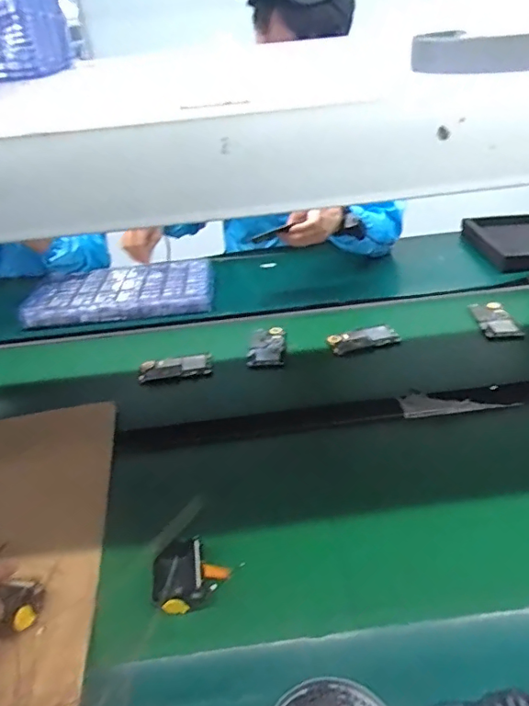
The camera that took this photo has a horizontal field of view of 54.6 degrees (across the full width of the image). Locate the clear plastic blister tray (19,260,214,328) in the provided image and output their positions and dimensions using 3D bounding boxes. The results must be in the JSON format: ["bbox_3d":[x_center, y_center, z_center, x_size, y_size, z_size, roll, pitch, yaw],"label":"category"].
[{"bbox_3d":[-0.329,-0.143,1.175,0.417,0.040,0.209,-6,37,1],"label":"clear plastic blister tray"}]

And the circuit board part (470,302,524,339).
[{"bbox_3d":[0.431,-0.066,0.957,0.063,0.020,0.117,-1,33,6],"label":"circuit board part"}]

